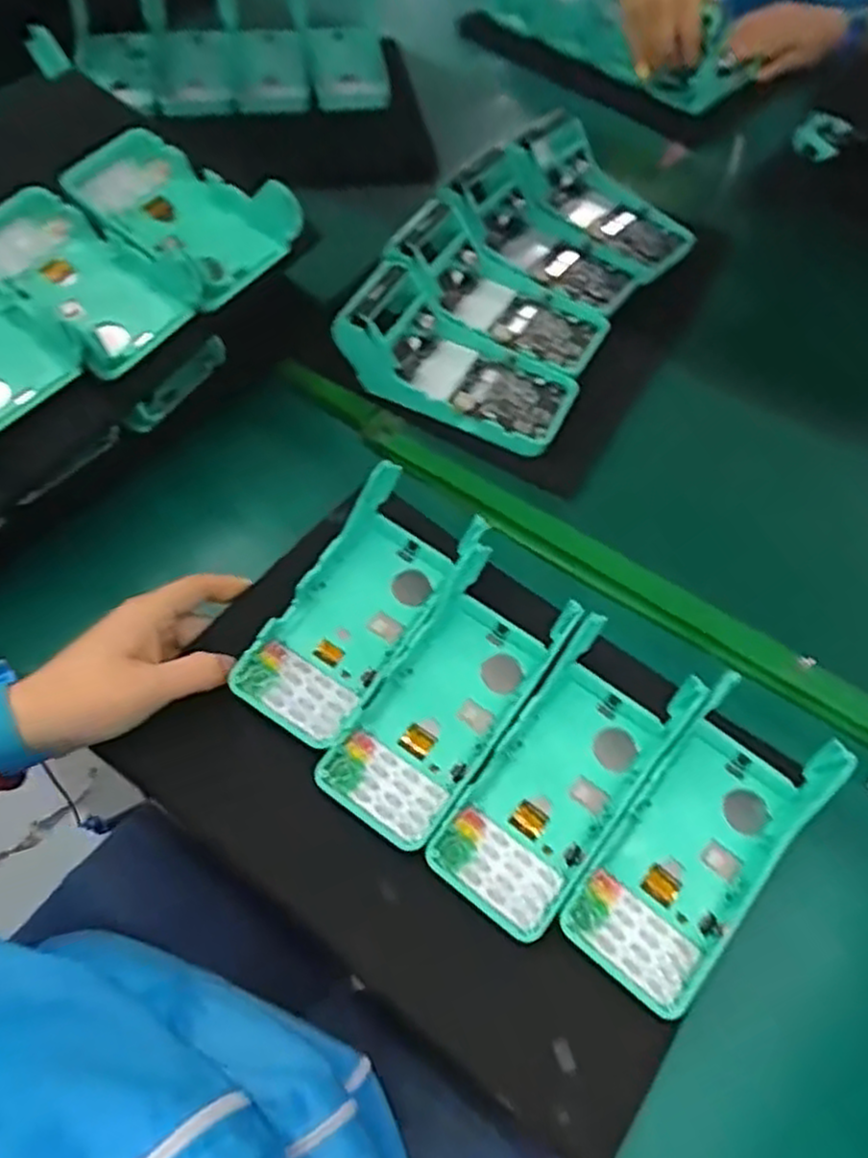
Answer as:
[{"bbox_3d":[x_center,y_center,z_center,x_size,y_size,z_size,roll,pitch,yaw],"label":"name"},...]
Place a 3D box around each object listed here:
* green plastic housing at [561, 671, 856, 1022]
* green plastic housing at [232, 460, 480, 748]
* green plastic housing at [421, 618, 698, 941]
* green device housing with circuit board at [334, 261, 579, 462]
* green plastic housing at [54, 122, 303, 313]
[{"bbox_3d":[0.151,0.136,0.408,0.077,0.040,0.183,37,65,17],"label":"green plastic housing"},{"bbox_3d":[-0.046,0.017,0.467,0.083,0.053,0.173,32,63,15],"label":"green plastic housing"},{"bbox_3d":[0.074,0.104,0.421,0.075,0.045,0.174,35,64,16],"label":"green plastic housing"},{"bbox_3d":[0.022,-0.161,0.548,0.162,0.064,0.081,22,61,10],"label":"green device housing with circuit board"},{"bbox_3d":[-0.168,-0.243,0.499,0.088,0.064,0.175,-40,69,-22],"label":"green plastic housing"}]

